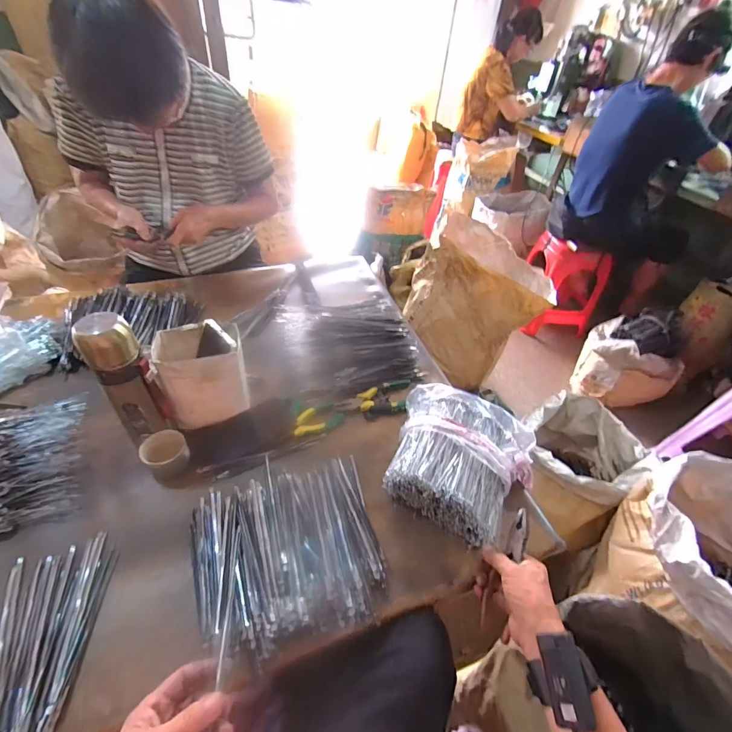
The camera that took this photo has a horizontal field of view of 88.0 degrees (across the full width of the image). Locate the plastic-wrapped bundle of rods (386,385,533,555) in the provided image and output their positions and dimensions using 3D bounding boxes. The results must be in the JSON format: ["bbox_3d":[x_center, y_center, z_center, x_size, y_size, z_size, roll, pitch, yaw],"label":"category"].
[{"bbox_3d":[0.142,0.143,0.594,0.215,0.085,0.204,23,46,17],"label":"plastic-wrapped bundle of rods"}]

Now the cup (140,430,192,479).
[{"bbox_3d":[-0.307,0.136,0.583,0.059,0.045,0.062,31,49,24],"label":"cup"}]

